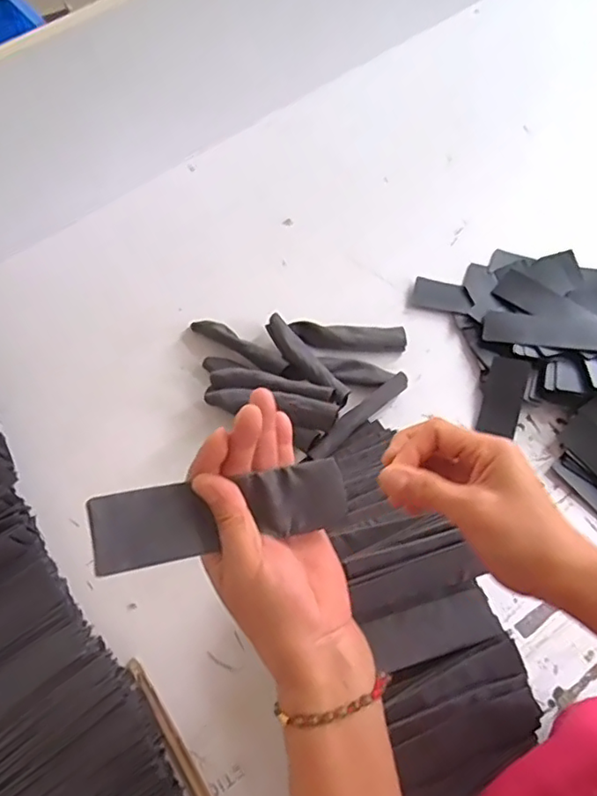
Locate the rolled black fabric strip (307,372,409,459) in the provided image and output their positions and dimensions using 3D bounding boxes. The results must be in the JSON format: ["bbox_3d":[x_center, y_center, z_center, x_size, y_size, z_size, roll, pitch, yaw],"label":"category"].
[{"bbox_3d":[0.071,0.021,0.683,0.146,0.016,0.023,-40,71,-14],"label":"rolled black fabric strip"}]

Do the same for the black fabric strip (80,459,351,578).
[{"bbox_3d":[-0.044,0.067,0.342,0.147,0.007,0.042,-8,86,-14],"label":"black fabric strip"}]

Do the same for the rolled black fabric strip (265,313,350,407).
[{"bbox_3d":[0.007,-0.050,0.699,0.034,0.026,0.148,-36,70,-13],"label":"rolled black fabric strip"}]

